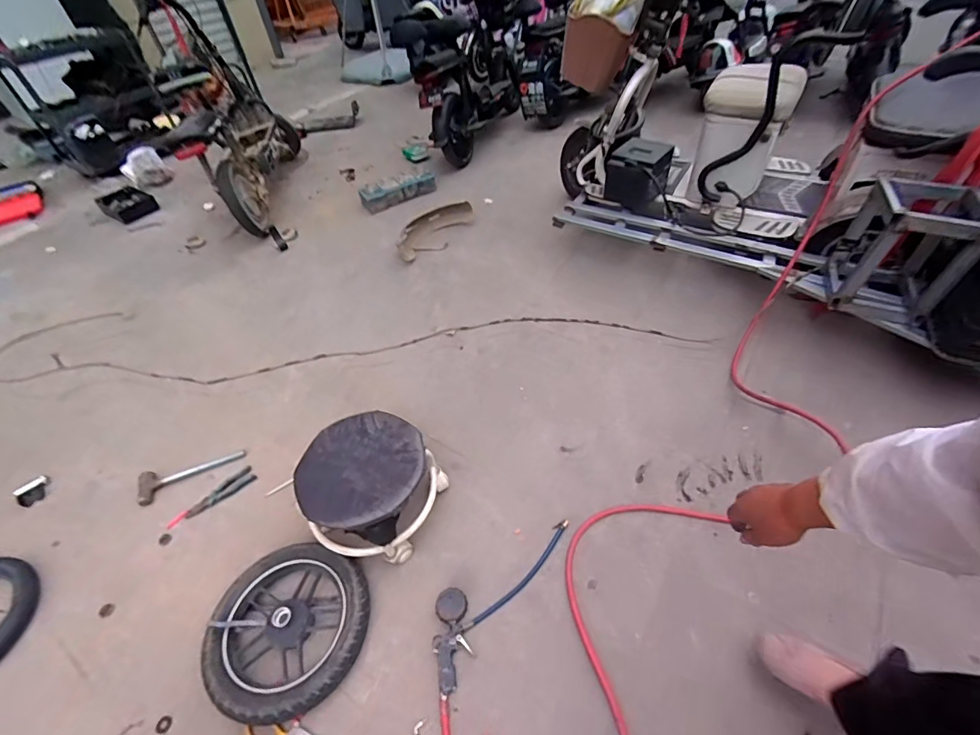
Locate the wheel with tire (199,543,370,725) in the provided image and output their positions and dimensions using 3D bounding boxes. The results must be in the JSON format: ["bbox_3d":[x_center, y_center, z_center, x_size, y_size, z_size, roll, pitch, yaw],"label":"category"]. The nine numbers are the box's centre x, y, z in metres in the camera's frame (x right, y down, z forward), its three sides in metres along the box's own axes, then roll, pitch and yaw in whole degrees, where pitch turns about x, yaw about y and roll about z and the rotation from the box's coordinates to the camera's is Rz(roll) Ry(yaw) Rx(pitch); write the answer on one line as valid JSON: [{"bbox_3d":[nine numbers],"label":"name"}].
[{"bbox_3d":[-0.438,0.574,0.987,0.317,0.075,0.327,-4,46,4],"label":"wheel with tire"}]

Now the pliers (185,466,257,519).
[{"bbox_3d":[-0.754,0.358,1.254,0.191,0.017,0.055,-38,53,-26],"label":"pliers"}]

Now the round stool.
[{"bbox_3d":[-0.298,0.286,1.096,0.284,0.192,0.289,14,50,19],"label":"round stool"}]

